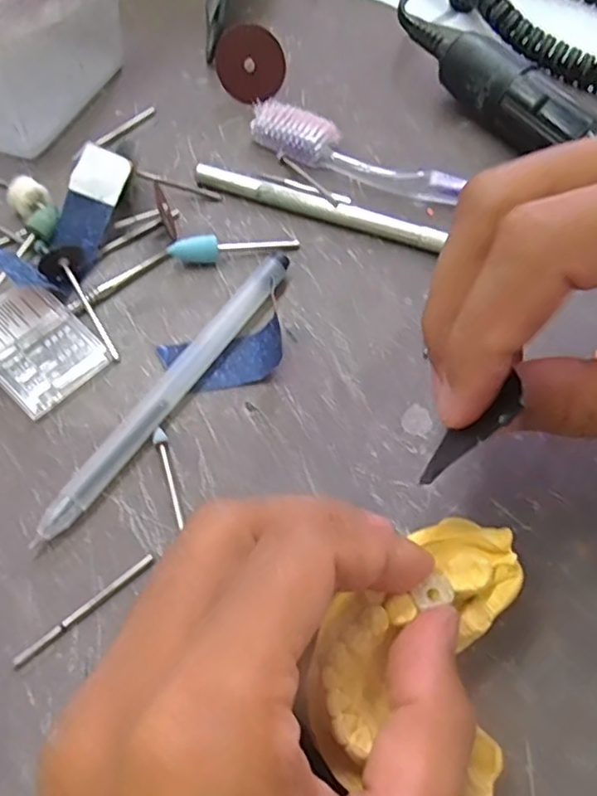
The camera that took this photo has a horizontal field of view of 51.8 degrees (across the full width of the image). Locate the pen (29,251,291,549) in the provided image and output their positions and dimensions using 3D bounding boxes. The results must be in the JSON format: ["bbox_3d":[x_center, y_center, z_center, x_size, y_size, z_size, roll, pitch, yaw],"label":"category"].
[{"bbox_3d":[-0.042,-0.006,0.205,0.012,0.010,0.124,30,63,15],"label":"pen"}]

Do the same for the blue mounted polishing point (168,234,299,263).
[{"bbox_3d":[-0.024,-0.059,0.236,0.049,0.010,0.008,-14,61,-10],"label":"blue mounted polishing point"}]

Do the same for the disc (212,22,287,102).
[{"bbox_3d":[-0.022,-0.151,0.278,0.032,0.031,0.004,-22,16,23],"label":"disc"}]

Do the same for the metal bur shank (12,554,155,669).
[{"bbox_3d":[-0.059,0.058,0.170,0.043,0.004,0.004,-37,67,-21],"label":"metal bur shank"}]

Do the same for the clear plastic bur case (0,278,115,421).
[{"bbox_3d":[-0.091,-0.019,0.209,0.045,0.012,0.033,39,66,19],"label":"clear plastic bur case"}]

